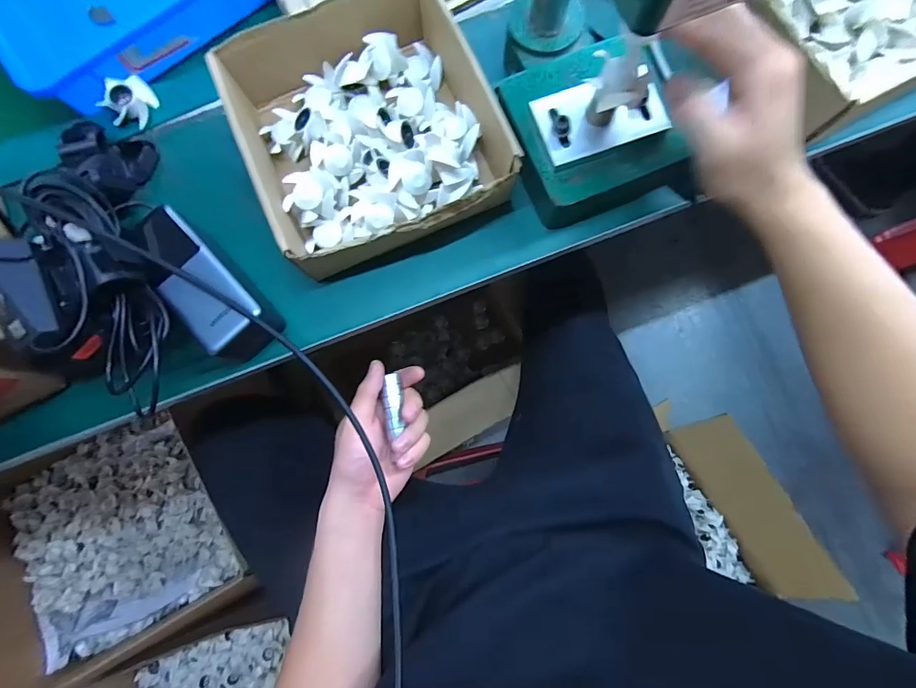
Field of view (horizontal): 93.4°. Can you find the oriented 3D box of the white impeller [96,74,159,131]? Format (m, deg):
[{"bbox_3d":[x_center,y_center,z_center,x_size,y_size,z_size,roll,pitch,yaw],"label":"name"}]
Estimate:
[{"bbox_3d":[-0.307,-0.226,0.403,0.042,0.017,0.042,0,92,-14],"label":"white impeller"}]

